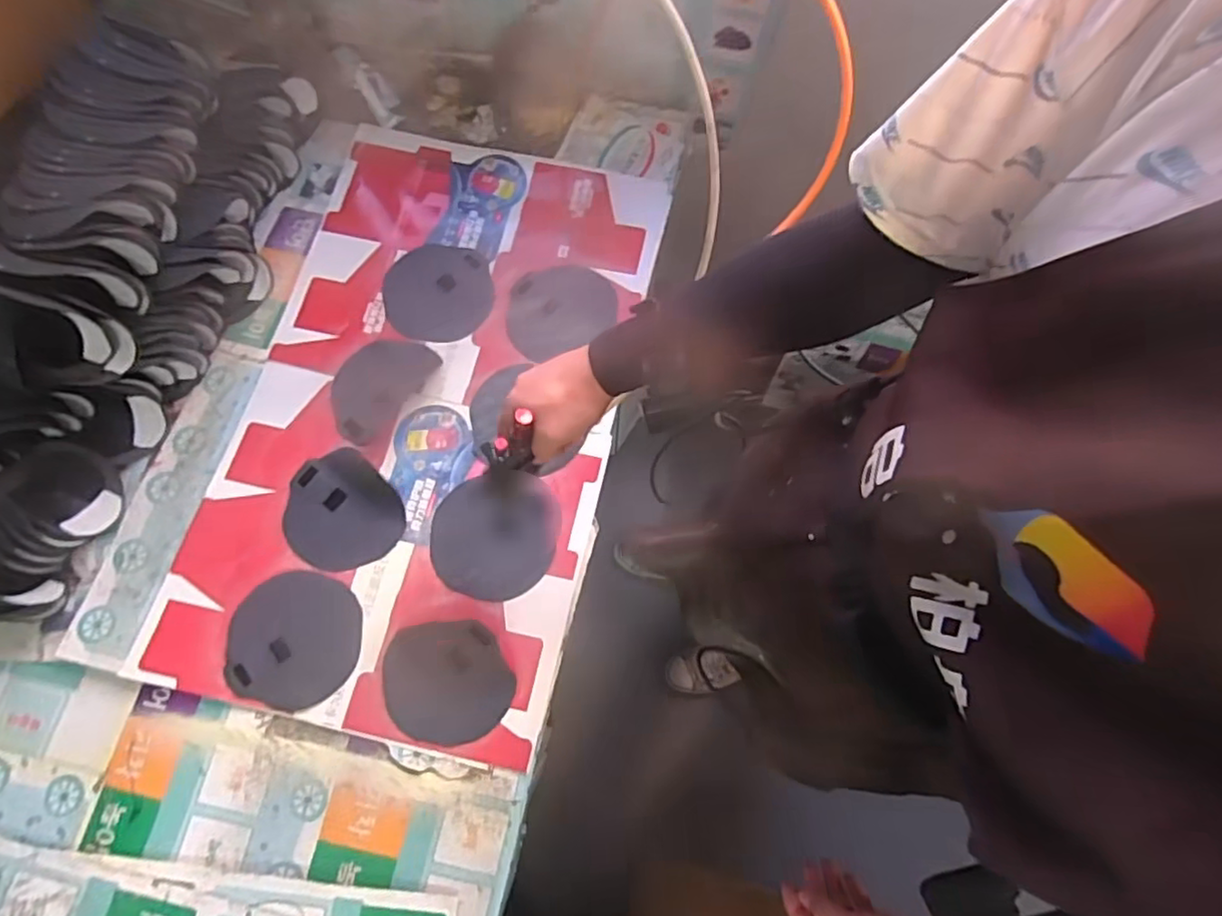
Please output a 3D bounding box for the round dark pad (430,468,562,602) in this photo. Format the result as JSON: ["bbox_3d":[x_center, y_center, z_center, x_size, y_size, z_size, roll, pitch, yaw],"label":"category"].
[{"bbox_3d":[-0.136,0.089,0.751,0.145,0.010,0.151,0,73,0],"label":"round dark pad"}]

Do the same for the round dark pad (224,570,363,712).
[{"bbox_3d":[-0.355,0.201,0.708,0.143,0.008,0.144,0,73,0],"label":"round dark pad"}]

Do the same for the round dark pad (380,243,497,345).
[{"bbox_3d":[-0.230,-0.224,0.848,0.138,0.009,0.141,0,73,0],"label":"round dark pad"}]

